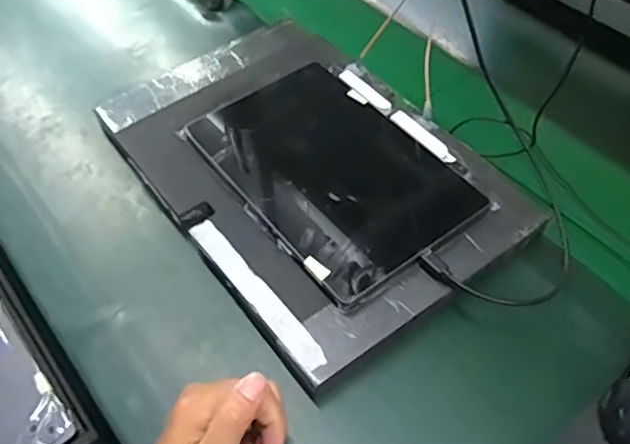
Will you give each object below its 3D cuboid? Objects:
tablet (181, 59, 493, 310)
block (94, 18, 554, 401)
[{"bbox_3d":[0.012,-0.053,0.560,0.165,0.018,0.256,-31,57,-20],"label":"tablet"},{"bbox_3d":[-0.014,-0.056,0.584,0.263,0.041,0.394,-30,58,-22],"label":"block"}]

